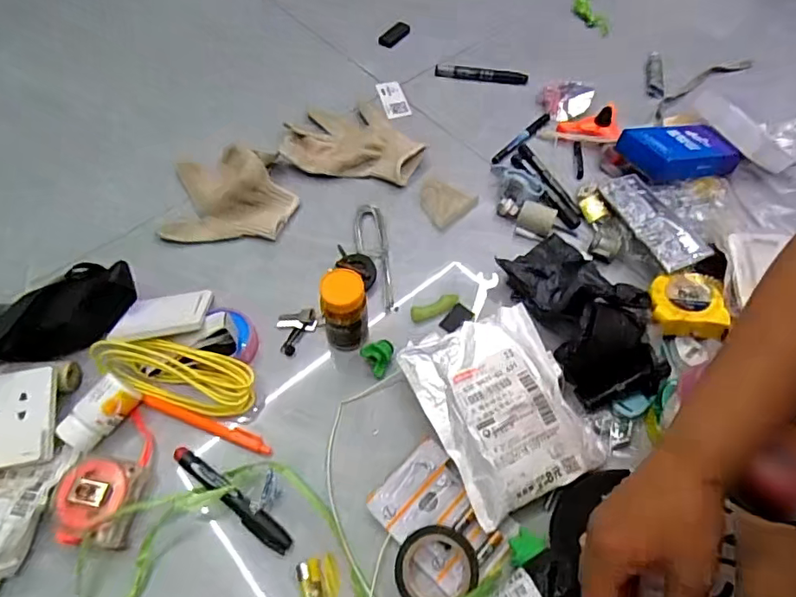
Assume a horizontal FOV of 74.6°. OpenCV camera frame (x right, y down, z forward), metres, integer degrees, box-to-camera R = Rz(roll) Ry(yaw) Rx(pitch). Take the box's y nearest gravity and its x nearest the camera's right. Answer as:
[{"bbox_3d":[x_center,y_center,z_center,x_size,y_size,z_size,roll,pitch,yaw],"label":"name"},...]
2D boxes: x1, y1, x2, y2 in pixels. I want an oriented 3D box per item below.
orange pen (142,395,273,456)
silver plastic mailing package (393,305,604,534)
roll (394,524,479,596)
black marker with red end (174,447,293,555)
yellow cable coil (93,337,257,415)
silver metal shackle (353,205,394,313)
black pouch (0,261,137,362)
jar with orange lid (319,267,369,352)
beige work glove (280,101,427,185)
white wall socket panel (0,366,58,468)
[{"bbox_3d":[-0.178,0.117,0.488,0.131,0.008,0.014,18,59,10],"label":"orange pen"},{"bbox_3d":[0.099,0.098,0.487,0.137,0.044,0.167,-22,61,-14],"label":"silver plastic mailing package"},{"bbox_3d":[0.029,0.214,0.416,0.067,0.022,0.058,-29,63,-18],"label":"roll"},{"bbox_3d":[-0.145,0.170,0.448,0.131,0.017,0.017,32,63,18],"label":"black marker with red end"},{"bbox_3d":[-0.210,0.071,0.491,0.153,0.045,0.052,10,58,5],"label":"yellow cable coil"},{"bbox_3d":[-0.029,-0.051,0.599,0.034,0.014,0.152,-9,58,-6],"label":"silver metal shackle"},{"bbox_3d":[-0.344,0.020,0.514,0.171,0.063,0.068,-35,65,-20],"label":"black pouch"},{"bbox_3d":[-0.051,0.012,0.509,0.040,0.087,0.045,-4,58,-3],"label":"jar with orange lid"},{"bbox_3d":[-0.057,-0.214,0.689,0.176,0.022,0.127,8,58,4],"label":"beige work glove"},{"bbox_3d":[-0.352,0.108,0.466,0.086,0.017,0.085,-9,58,-7],"label":"white wall socket panel"}]

